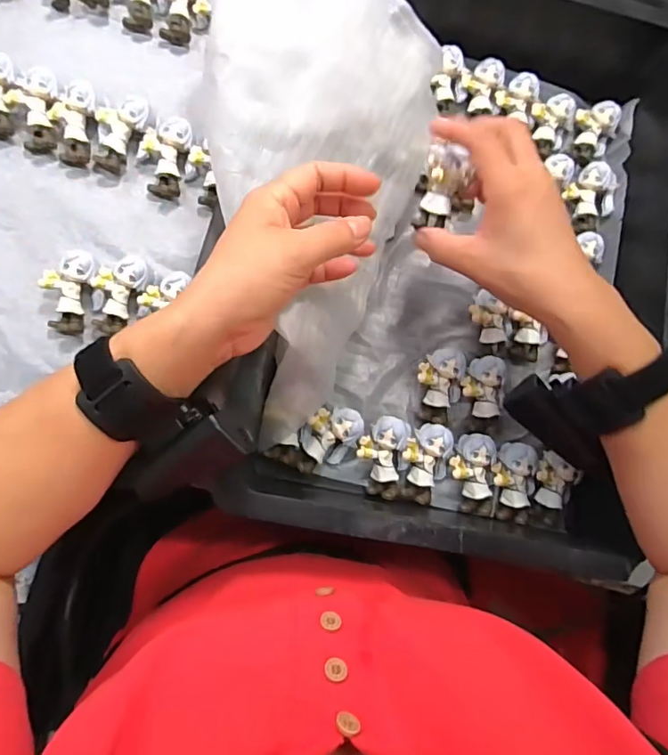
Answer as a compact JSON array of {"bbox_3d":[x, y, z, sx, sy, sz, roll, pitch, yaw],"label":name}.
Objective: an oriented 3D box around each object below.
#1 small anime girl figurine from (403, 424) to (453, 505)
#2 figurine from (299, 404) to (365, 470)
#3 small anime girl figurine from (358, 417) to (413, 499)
[{"bbox_3d":[0.076,0.070,0.412,0.039,0.021,0.062,1,83,-7],"label":"small anime girl figurine"},{"bbox_3d":[-0.006,0.048,0.395,0.040,0.022,0.059,44,80,0],"label":"figurine"},{"bbox_3d":[0.040,0.064,0.406,0.041,0.021,0.064,4,97,-6],"label":"small anime girl figurine"}]

